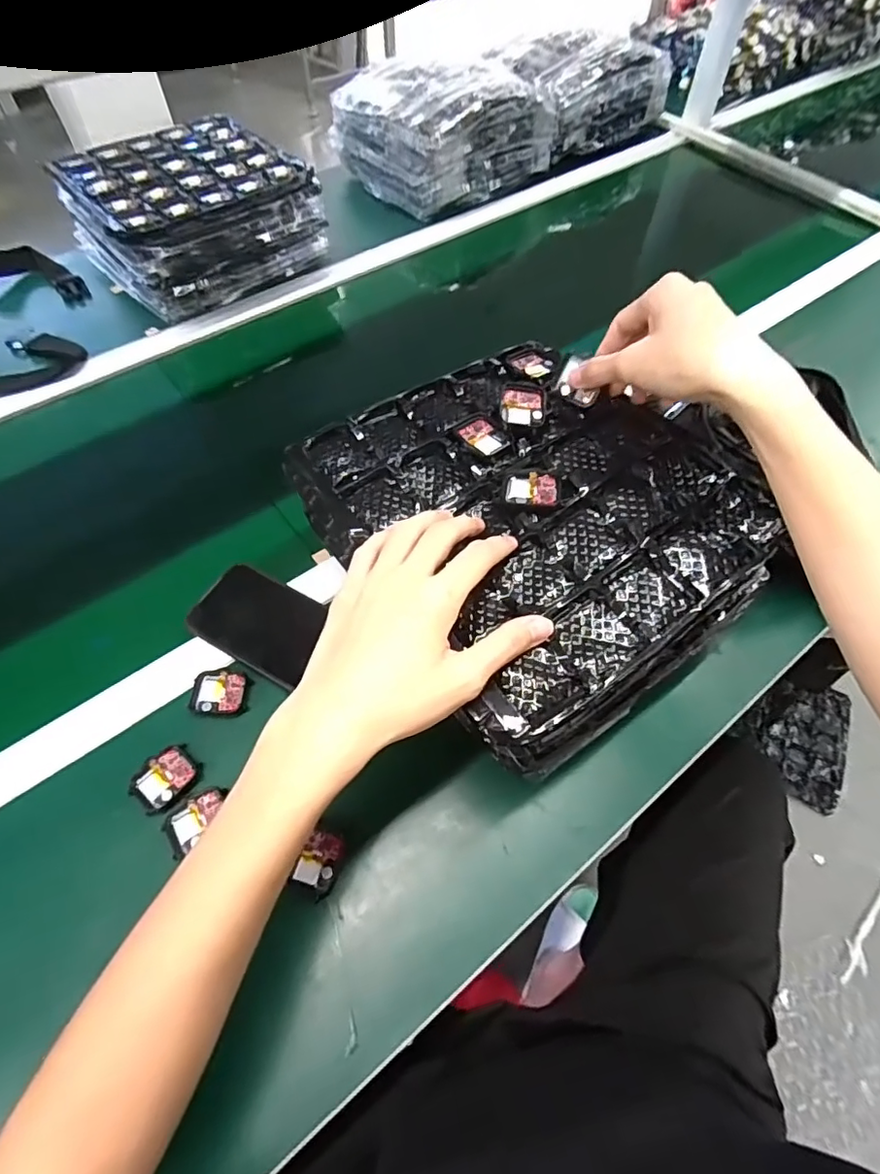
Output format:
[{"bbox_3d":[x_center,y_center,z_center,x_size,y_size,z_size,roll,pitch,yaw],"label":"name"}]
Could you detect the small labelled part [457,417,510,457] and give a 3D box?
[{"bbox_3d":[0.033,-0.120,0.444,0.031,0.008,0.039,-33,63,-19],"label":"small labelled part"}]

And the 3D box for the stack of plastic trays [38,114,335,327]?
[{"bbox_3d":[-0.353,-0.529,0.791,0.274,0.117,0.281,-38,65,-21],"label":"stack of plastic trays"}]

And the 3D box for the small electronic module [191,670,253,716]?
[{"bbox_3d":[-0.183,0.089,0.464,0.045,0.010,0.036,0,58,0],"label":"small electronic module"}]

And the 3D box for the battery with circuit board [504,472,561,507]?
[{"bbox_3d":[0.069,-0.073,0.411,0.041,0.004,0.032,7,58,4],"label":"battery with circuit board"}]

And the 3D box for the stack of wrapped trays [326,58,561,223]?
[{"bbox_3d":[0.009,-0.779,0.941,0.306,0.133,0.246,-37,65,-21],"label":"stack of wrapped trays"}]

